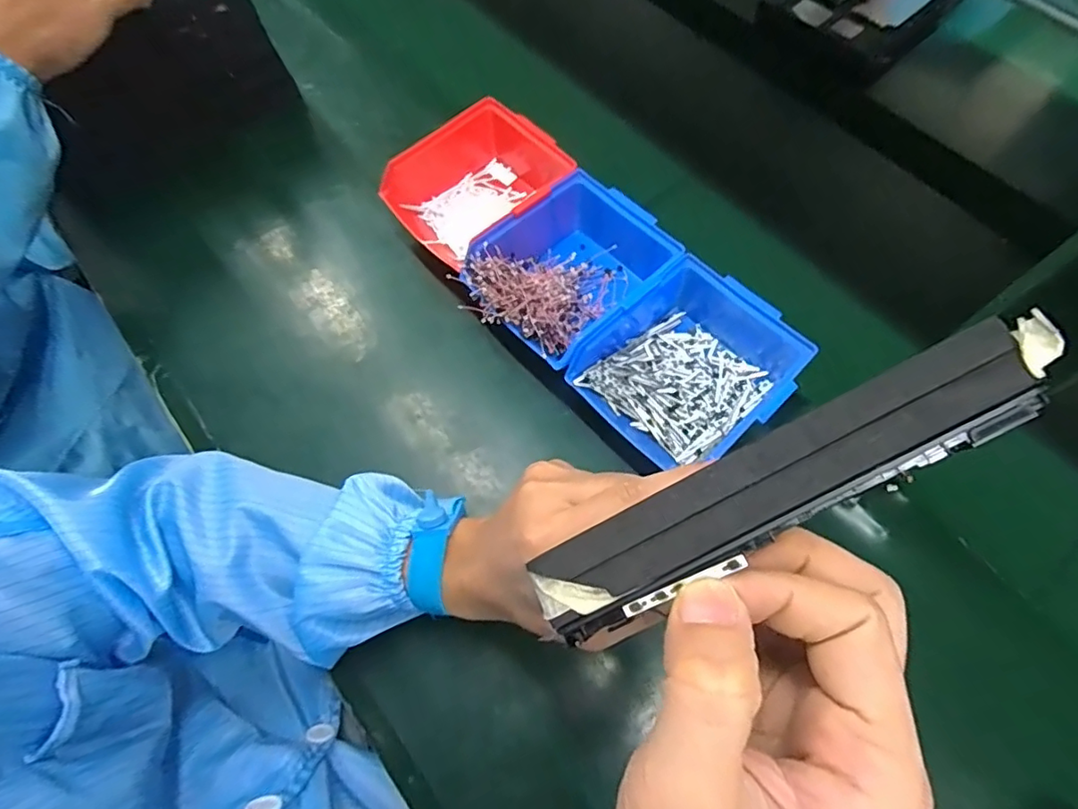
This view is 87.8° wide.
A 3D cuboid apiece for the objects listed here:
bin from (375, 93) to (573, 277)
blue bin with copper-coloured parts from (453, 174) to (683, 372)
[{"bbox_3d":[-0.046,-0.190,0.506,0.157,0.073,0.119,-35,70,-15],"label":"bin"},{"bbox_3d":[0.030,-0.104,0.463,0.166,0.076,0.120,-39,71,-17],"label":"blue bin with copper-coloured parts"}]

